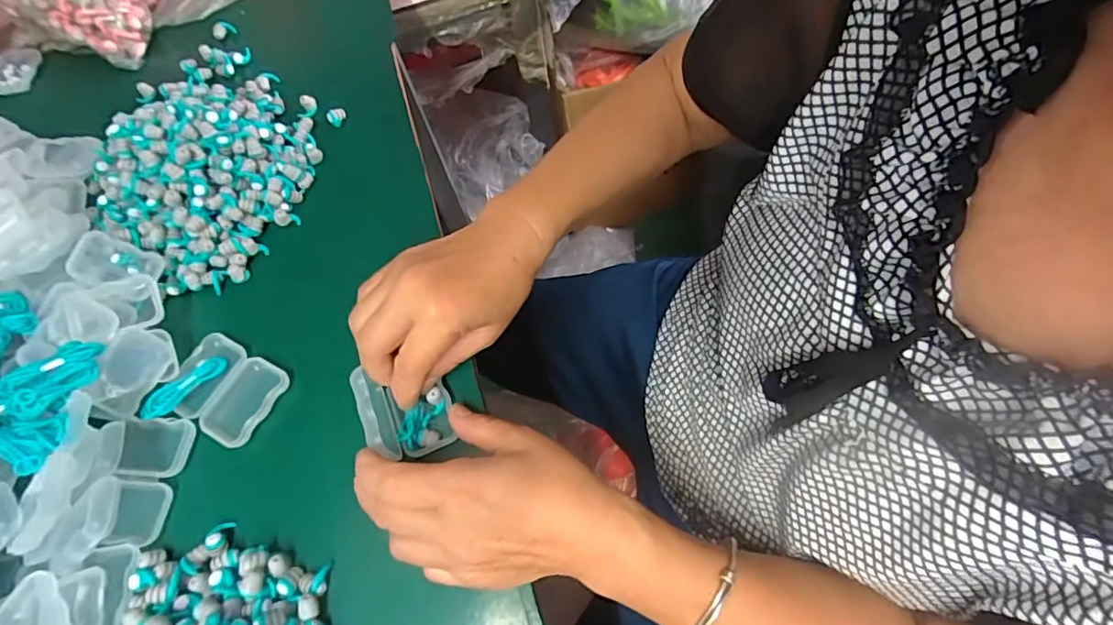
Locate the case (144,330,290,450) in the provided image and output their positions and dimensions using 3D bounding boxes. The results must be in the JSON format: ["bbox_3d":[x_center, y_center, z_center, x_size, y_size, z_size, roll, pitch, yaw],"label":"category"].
[{"bbox_3d":[-0.222,0.052,0.352,0.076,0.014,0.061,19,68,14],"label":"case"}]

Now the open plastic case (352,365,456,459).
[{"bbox_3d":[-0.090,0.059,0.317,0.048,0.044,0.052,-13,65,-6],"label":"open plastic case"}]

